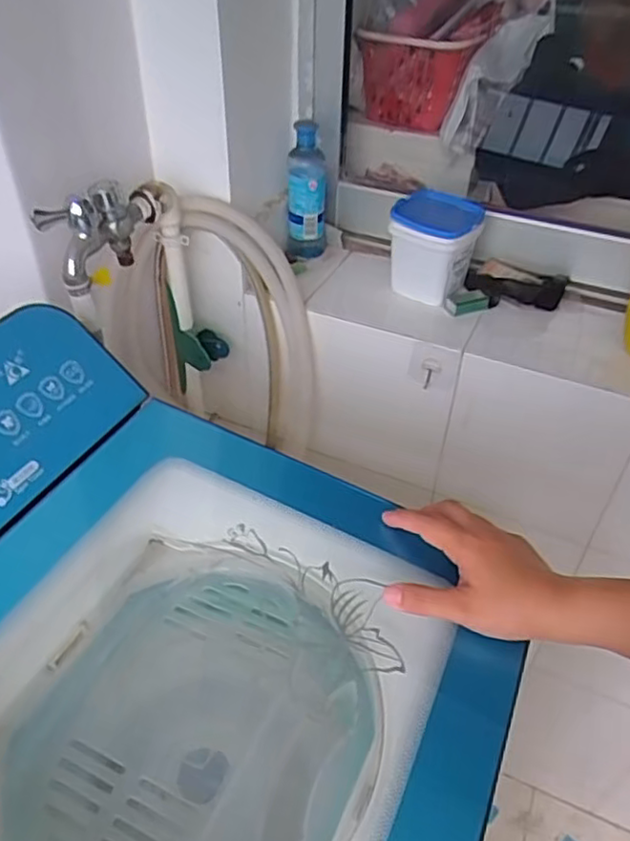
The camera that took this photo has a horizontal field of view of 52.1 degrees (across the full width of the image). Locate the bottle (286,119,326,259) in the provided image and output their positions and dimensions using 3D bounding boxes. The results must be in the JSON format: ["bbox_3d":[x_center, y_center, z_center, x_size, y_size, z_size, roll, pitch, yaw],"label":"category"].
[{"bbox_3d":[-0.010,-0.291,0.822,0.047,0.162,0.050,4,42,3],"label":"bottle"}]

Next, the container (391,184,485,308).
[{"bbox_3d":[0.143,-0.199,0.780,0.090,0.118,0.088,23,46,22],"label":"container"}]

